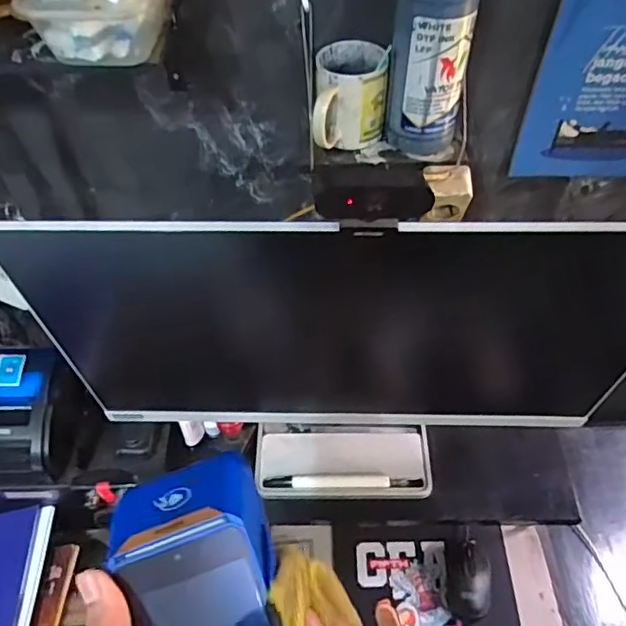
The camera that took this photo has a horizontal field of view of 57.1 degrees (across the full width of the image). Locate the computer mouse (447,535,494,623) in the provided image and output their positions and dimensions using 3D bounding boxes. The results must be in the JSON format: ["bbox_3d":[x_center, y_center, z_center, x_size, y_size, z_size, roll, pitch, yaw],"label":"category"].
[{"bbox_3d":[0.205,0.342,0.752,0.055,0.030,0.103,4,50,4],"label":"computer mouse"}]

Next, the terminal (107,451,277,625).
[{"bbox_3d":[-0.052,0.178,0.296,0.079,0.065,0.189,-12,84,-9],"label":"terminal"}]

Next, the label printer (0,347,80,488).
[{"bbox_3d":[-0.355,0.129,0.705,0.119,0.111,0.148,-4,50,-2],"label":"label printer"}]

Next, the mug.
[{"bbox_3d":[0.044,-0.247,0.670,0.083,0.089,0.111,2,50,2],"label":"mug"}]

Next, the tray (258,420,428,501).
[{"bbox_3d":[0.038,0.182,0.732,0.214,0.028,0.103,1,50,1],"label":"tray"}]

